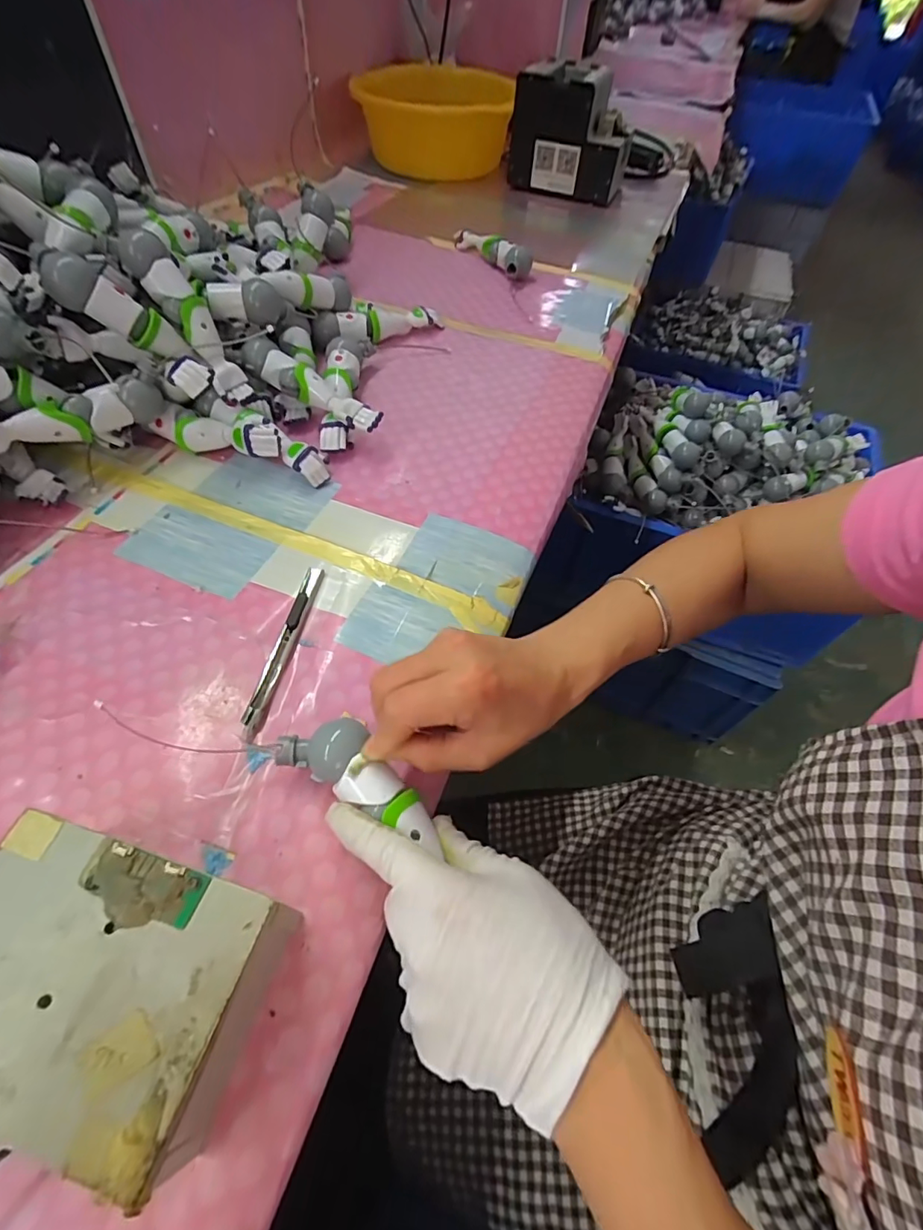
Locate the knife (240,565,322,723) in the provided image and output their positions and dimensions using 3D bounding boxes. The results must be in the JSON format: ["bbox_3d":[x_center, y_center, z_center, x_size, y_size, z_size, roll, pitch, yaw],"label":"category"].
[{"bbox_3d":[-0.120,0.016,0.350,0.012,0.006,0.125,10,55,2],"label":"knife"}]

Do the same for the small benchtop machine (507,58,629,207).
[{"bbox_3d":[0.186,-0.813,0.869,0.201,0.154,0.134,7,54,0],"label":"small benchtop machine"}]

